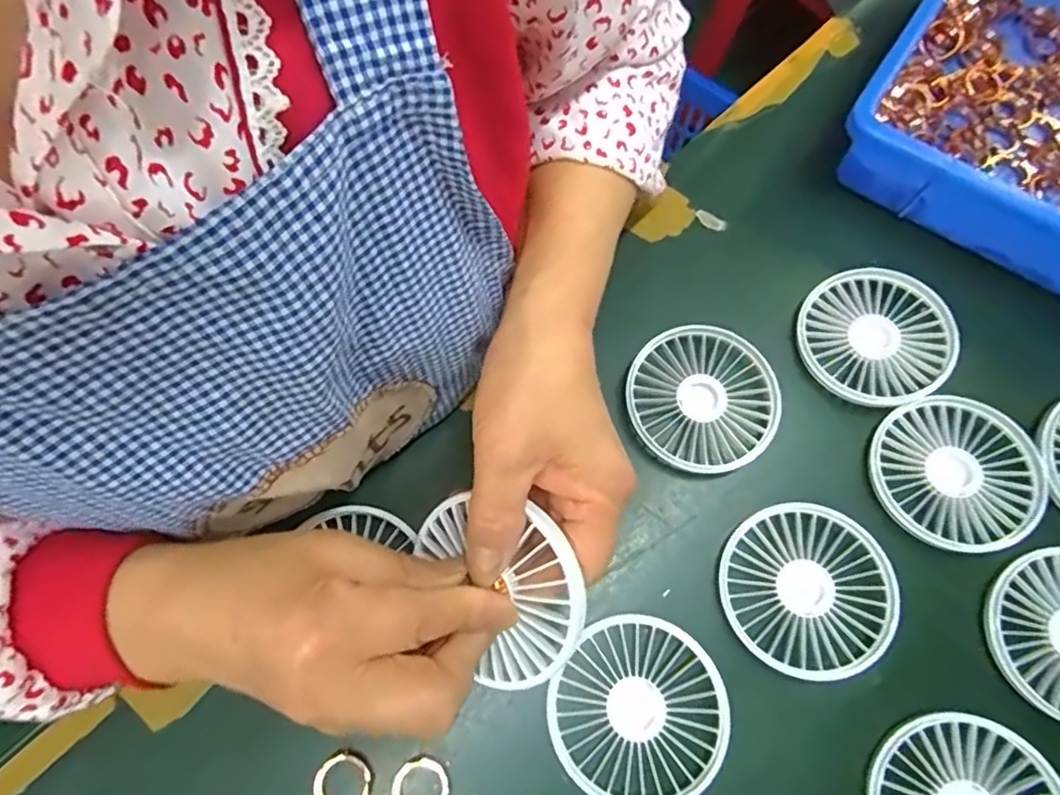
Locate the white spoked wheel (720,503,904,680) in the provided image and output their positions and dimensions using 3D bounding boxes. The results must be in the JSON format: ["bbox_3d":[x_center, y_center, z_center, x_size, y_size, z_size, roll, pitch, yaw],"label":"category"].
[{"bbox_3d":[0.147,0.102,0.334,0.086,0.013,0.085,0,72,0],"label":"white spoked wheel"}]

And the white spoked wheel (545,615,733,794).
[{"bbox_3d":[0.055,0.160,0.318,0.084,0.013,0.085,0,72,0],"label":"white spoked wheel"}]

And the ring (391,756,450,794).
[{"bbox_3d":[-0.054,0.194,0.310,0.028,0.005,0.028,0,72,0],"label":"ring"}]

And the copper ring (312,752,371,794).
[{"bbox_3d":[-0.094,0.193,0.311,0.028,0.005,0.028,0,72,0],"label":"copper ring"}]

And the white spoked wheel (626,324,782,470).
[{"bbox_3d":[0.103,0.000,0.372,0.081,0.011,0.087,0,72,0],"label":"white spoked wheel"}]

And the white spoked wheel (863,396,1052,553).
[{"bbox_3d":[0.241,0.042,0.354,0.086,0.010,0.087,0,72,0],"label":"white spoked wheel"}]

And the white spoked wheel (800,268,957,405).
[{"bbox_3d":[0.211,-0.039,0.384,0.085,0.015,0.088,0,72,0],"label":"white spoked wheel"}]

